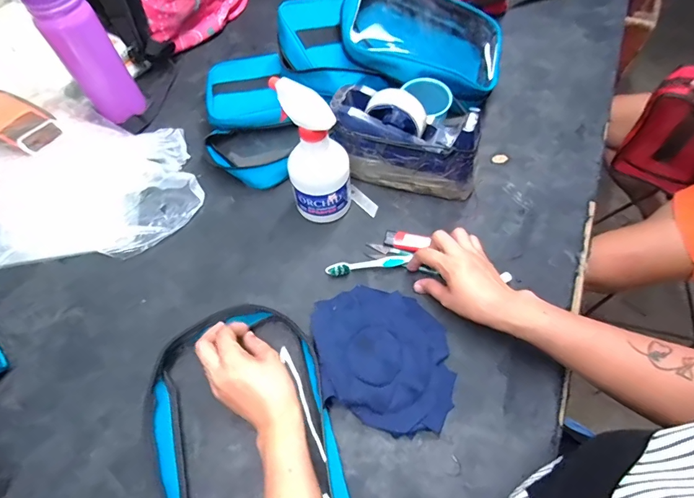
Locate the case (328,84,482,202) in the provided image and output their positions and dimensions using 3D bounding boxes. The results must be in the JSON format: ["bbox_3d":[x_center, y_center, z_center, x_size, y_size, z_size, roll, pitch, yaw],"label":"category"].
[{"bbox_3d":[0.082,-0.144,0.541,0.200,0.110,0.071,16,62,11],"label":"case"}]

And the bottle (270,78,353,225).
[{"bbox_3d":[-0.036,-0.112,0.489,0.080,0.188,0.073,-6,60,-1],"label":"bottle"}]

